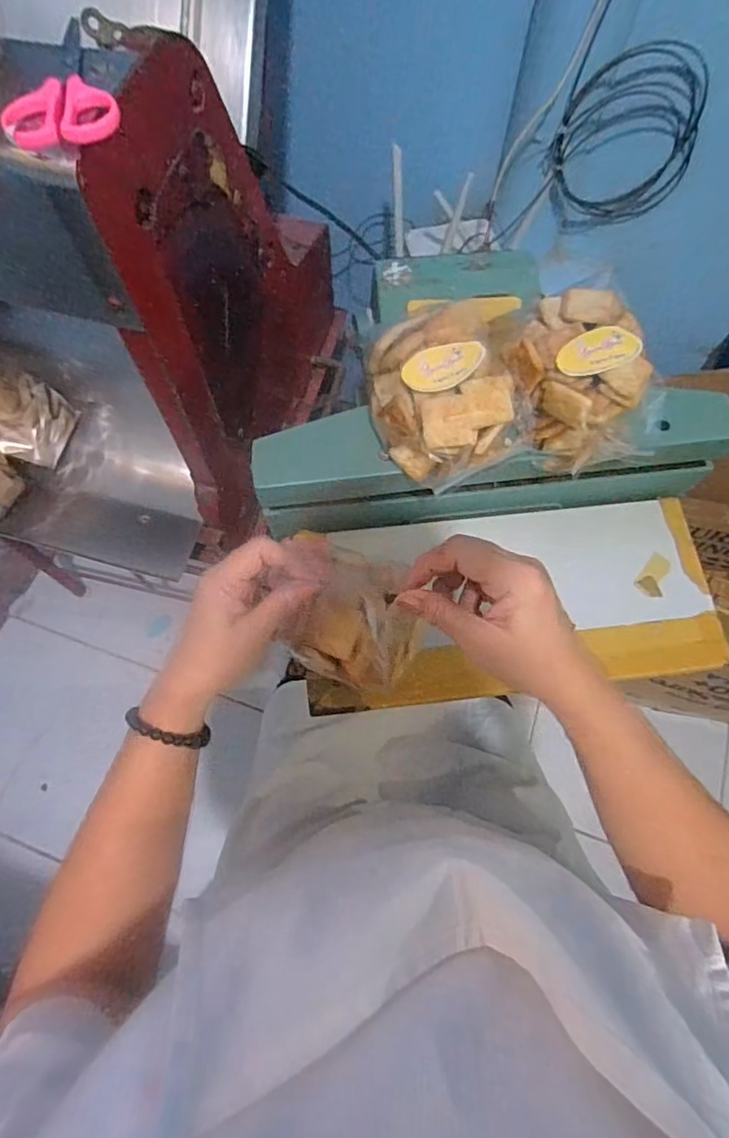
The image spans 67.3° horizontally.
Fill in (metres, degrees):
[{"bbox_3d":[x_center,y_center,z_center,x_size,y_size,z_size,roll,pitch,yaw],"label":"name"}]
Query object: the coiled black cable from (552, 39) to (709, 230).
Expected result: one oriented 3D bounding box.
[{"bbox_3d":[0.343,-0.565,0.734,0.184,0.193,0.042,-1,68,-1],"label":"coiled black cable"}]

